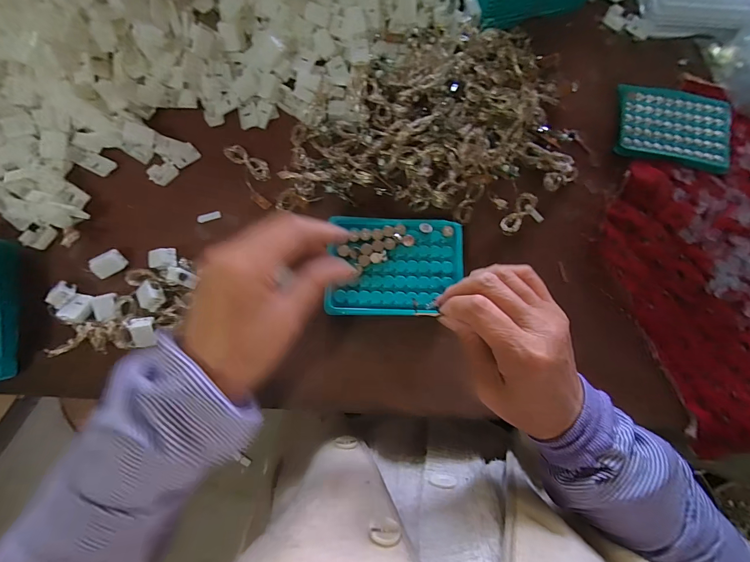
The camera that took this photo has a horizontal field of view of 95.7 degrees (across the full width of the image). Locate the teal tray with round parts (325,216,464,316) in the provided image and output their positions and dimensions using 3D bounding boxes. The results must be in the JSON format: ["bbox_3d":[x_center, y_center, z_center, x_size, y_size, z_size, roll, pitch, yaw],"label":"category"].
[{"bbox_3d":[0.021,-0.014,0.333,0.128,0.012,0.096,2,81,-1],"label":"teal tray with round parts"}]

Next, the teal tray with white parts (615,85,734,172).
[{"bbox_3d":[0.345,-0.179,0.390,0.128,0.013,0.100,8,81,-1],"label":"teal tray with white parts"}]

